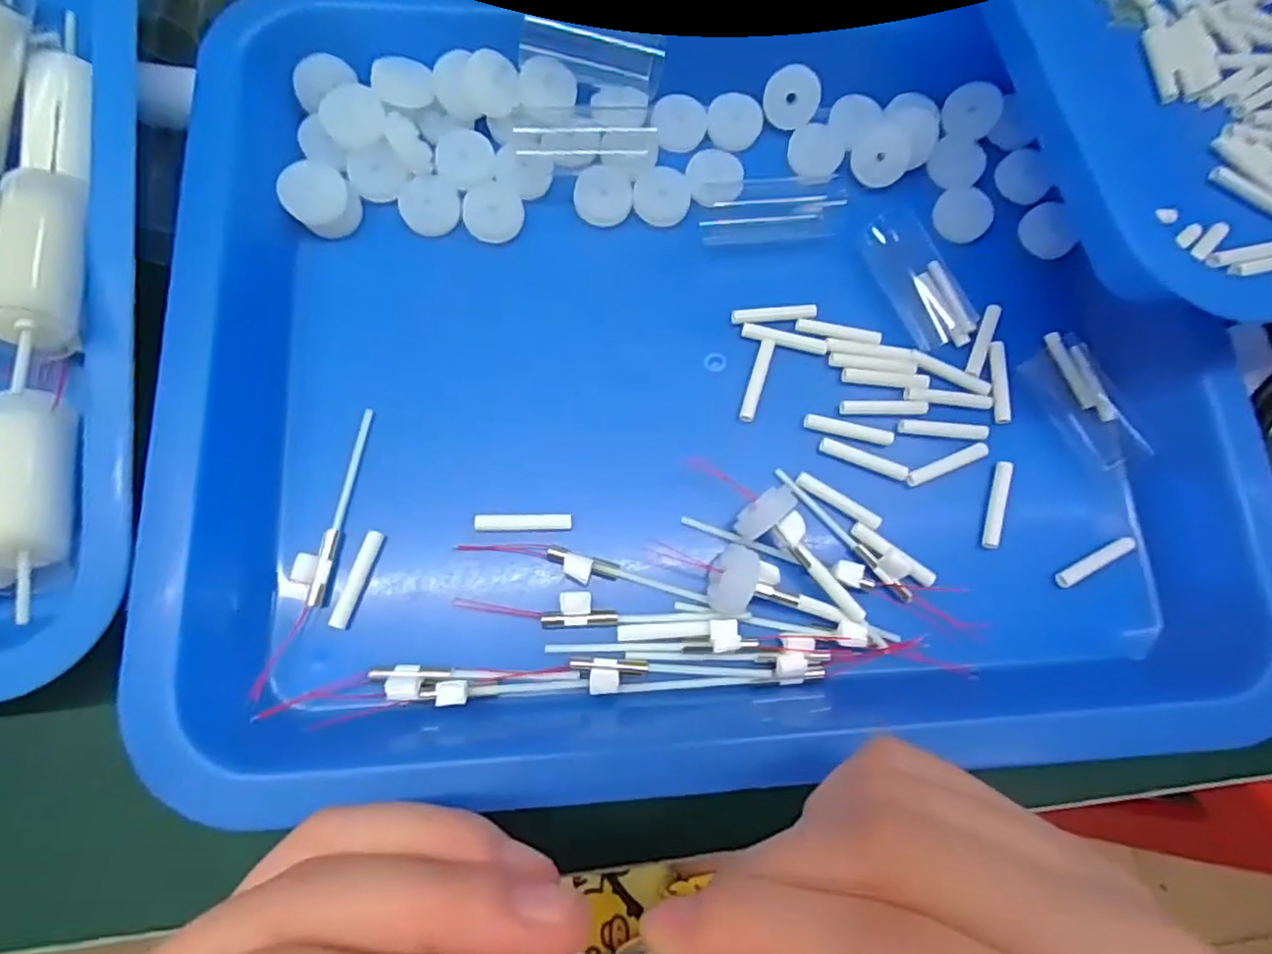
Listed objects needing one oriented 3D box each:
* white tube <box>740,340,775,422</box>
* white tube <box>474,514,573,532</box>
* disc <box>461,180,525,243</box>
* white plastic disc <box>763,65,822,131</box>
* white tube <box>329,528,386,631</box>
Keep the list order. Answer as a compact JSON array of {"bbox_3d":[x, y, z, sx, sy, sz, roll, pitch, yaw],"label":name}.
[{"bbox_3d":[0.042,-0.033,0.225,0.005,0.004,0.031,19,75,-1],"label":"white tube"},{"bbox_3d":[-0.036,0.014,0.209,0.030,0.007,0.006,0,76,-5],"label":"white tube"},{"bbox_3d":[-0.051,-0.095,0.233,0.020,0.004,0.021,0,81,-2],"label":"disc"},{"bbox_3d":[0.059,-0.144,0.248,0.020,0.004,0.021,2,112,4],"label":"white plastic disc"},{"bbox_3d":[-0.085,0.031,0.199,0.005,0.005,0.030,17,75,-1],"label":"white tube"}]

